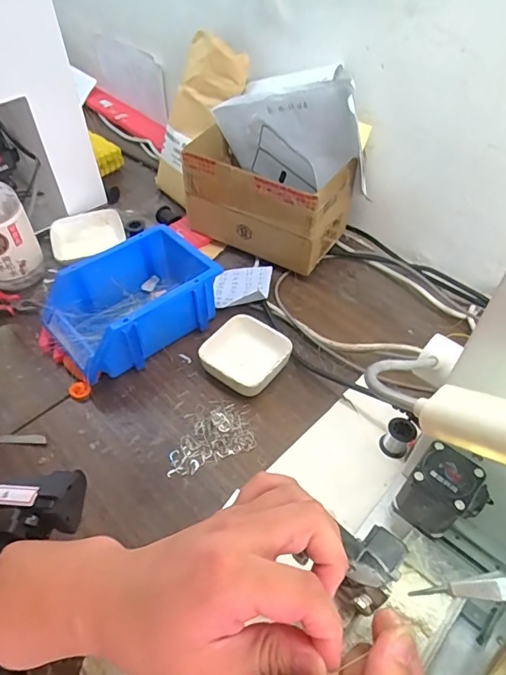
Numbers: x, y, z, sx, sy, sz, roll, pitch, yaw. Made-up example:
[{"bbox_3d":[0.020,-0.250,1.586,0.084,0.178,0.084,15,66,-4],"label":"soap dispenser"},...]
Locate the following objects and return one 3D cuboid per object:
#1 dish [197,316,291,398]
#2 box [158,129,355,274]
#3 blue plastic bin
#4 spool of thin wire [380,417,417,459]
[{"bbox_3d":[-0.007,0.022,0.527,0.085,0.031,0.087,29,55,24],"label":"dish"},{"bbox_3d":[0.015,-0.186,0.646,0.210,0.136,0.118,23,53,20],"label":"box"},{"bbox_3d":[-0.140,-0.041,0.552,0.183,0.084,0.133,-31,55,-24],"label":"blue plastic bin"},{"bbox_3d":[0.140,0.097,0.455,0.028,0.037,0.025,25,53,22],"label":"spool of thin wire"}]

